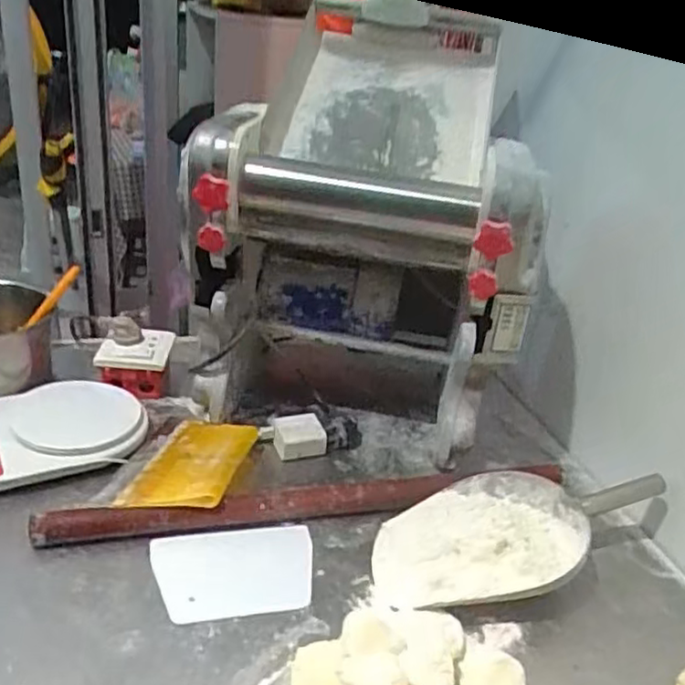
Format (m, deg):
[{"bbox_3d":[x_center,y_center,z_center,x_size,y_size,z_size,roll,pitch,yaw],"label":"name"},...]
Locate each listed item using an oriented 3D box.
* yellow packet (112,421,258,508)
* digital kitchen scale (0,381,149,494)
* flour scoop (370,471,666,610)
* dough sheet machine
[{"bbox_3d":[-0.157,0.123,0.725,0.098,0.022,0.168,11,28,6],"label":"yellow packet"},{"bbox_3d":[-0.335,0.104,0.756,0.214,0.034,0.152,-11,33,-30],"label":"digital kitchen scale"},{"bbox_3d":[0.176,0.189,0.674,0.299,0.071,0.143,-6,31,-23],"label":"flour scoop"},{"bbox_3d":[0.028,-0.105,0.833,0.353,0.441,0.347,9,27,5],"label":"dough sheet machine"}]

